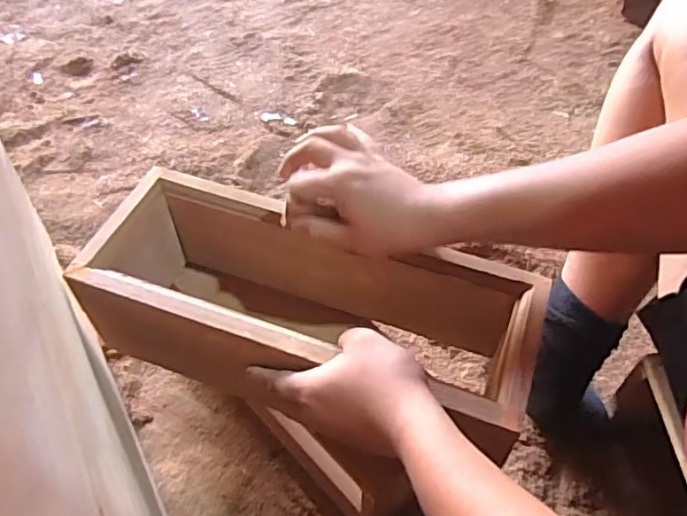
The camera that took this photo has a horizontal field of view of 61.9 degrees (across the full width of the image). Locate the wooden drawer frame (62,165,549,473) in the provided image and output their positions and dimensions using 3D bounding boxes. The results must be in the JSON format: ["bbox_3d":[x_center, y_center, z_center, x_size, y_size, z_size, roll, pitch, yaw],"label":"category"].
[{"bbox_3d":[-0.030,0.052,0.530,0.388,0.146,0.146,12,52,16],"label":"wooden drawer frame"}]

